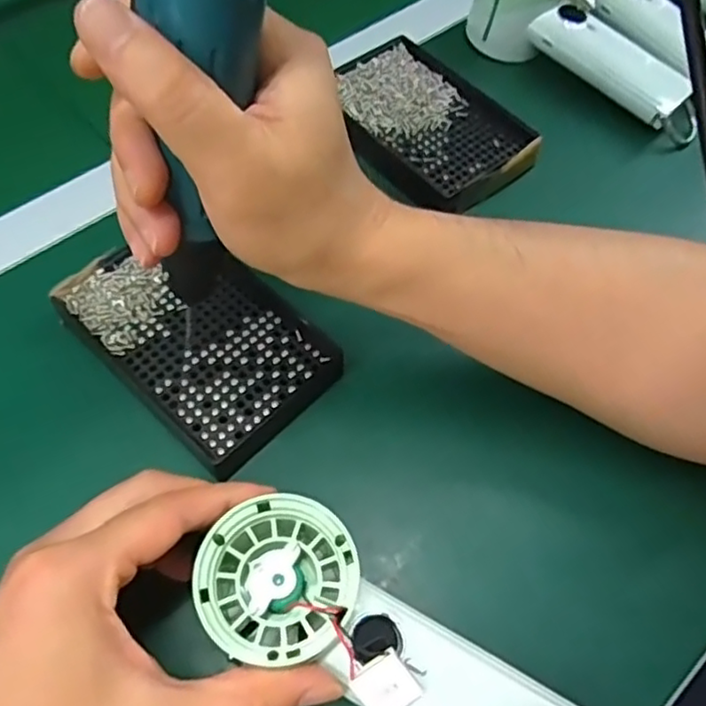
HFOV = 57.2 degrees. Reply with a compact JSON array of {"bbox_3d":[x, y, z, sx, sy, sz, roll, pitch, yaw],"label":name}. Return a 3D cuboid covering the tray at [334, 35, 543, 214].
[{"bbox_3d":[0.048,-0.154,0.439,0.093,0.023,0.142,-35,67,-21],"label":"tray"}]

